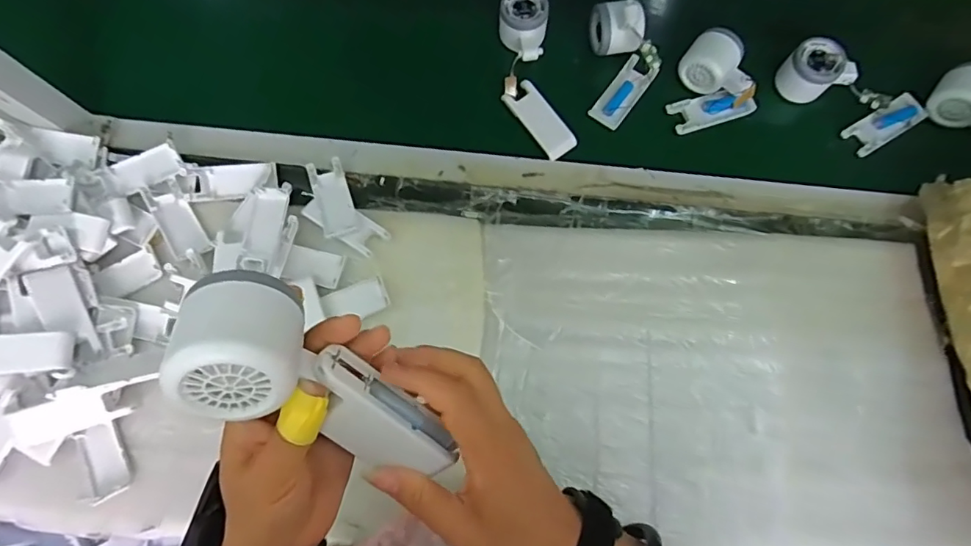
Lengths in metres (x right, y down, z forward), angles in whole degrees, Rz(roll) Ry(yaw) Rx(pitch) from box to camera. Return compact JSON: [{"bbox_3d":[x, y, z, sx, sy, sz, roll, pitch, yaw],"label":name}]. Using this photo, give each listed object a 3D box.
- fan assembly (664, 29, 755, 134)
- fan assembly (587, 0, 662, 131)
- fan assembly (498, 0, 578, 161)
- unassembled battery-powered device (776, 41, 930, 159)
[{"bbox_3d":[0.268,-0.232,0.610,0.093,0.060,0.097,-22,76,-6],"label":"fan assembly"},{"bbox_3d":[0.170,-0.258,0.610,0.077,0.074,0.138,3,75,0],"label":"fan assembly"},{"bbox_3d":[0.056,-0.245,0.620,0.070,0.049,0.207,-11,75,-3],"label":"fan assembly"},{"bbox_3d":[0.438,-0.207,0.616,0.174,0.056,0.085,29,76,-6],"label":"unassembled battery-powered device"}]

